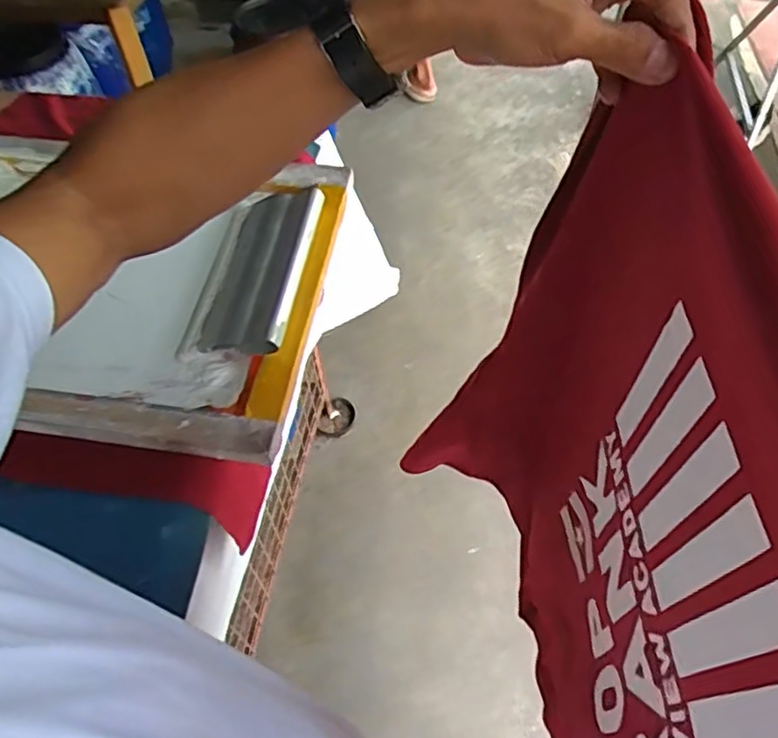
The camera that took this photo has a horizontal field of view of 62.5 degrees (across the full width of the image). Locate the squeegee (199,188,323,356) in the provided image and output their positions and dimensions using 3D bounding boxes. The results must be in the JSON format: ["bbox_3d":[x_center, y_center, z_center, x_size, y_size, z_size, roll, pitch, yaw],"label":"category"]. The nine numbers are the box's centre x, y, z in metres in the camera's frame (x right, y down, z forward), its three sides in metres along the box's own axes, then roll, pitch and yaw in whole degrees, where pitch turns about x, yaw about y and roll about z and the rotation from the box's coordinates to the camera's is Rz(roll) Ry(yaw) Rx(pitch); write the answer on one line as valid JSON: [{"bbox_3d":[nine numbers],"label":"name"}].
[{"bbox_3d":[-0.159,-0.124,0.803,0.131,0.039,0.255,-9,50,27],"label":"squeegee"}]

